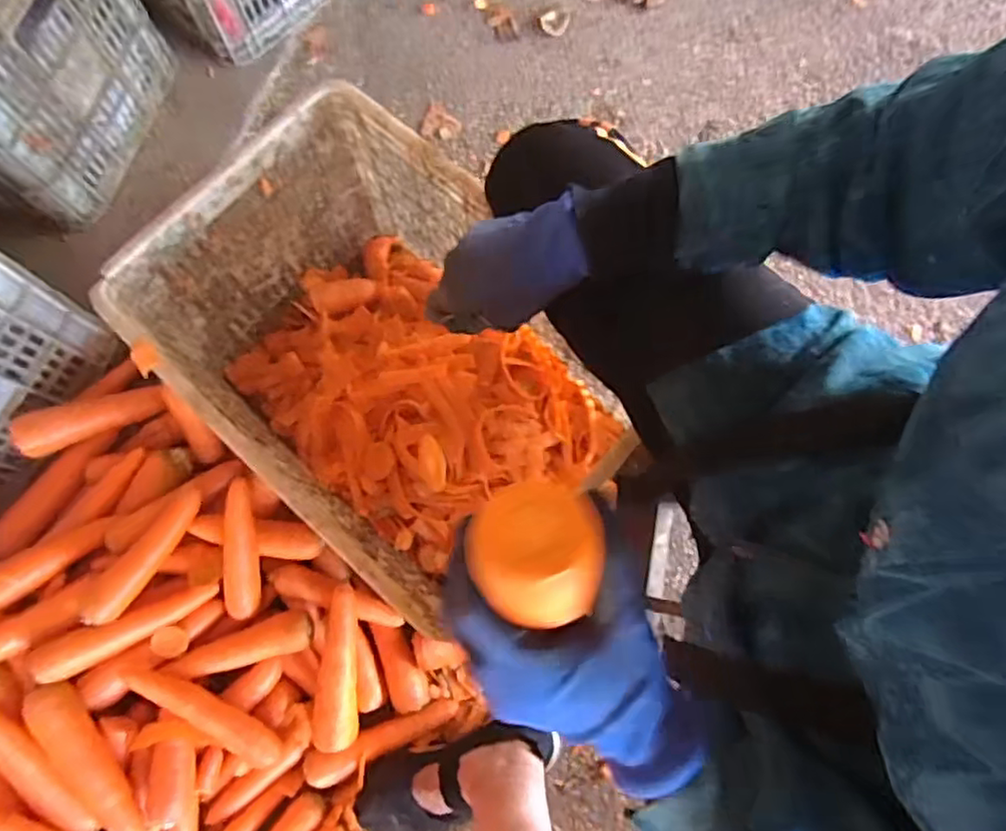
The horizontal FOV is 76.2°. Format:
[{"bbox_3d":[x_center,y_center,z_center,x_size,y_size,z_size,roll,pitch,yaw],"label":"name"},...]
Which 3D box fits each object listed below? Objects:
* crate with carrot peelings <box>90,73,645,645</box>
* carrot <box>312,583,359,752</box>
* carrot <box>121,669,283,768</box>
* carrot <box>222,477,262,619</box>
[{"bbox_3d":[-0.125,-0.050,0.767,0.496,0.293,0.357,44,80,12],"label":"crate with carrot peelings"},{"bbox_3d":[-0.193,0.293,0.751,0.049,0.057,0.183,-1,75,2],"label":"carrot"},{"bbox_3d":[-0.343,0.341,0.735,0.195,0.030,0.036,27,77,8],"label":"carrot"},{"bbox_3d":[-0.306,0.156,0.742,0.042,0.029,0.165,0,94,2],"label":"carrot"}]

